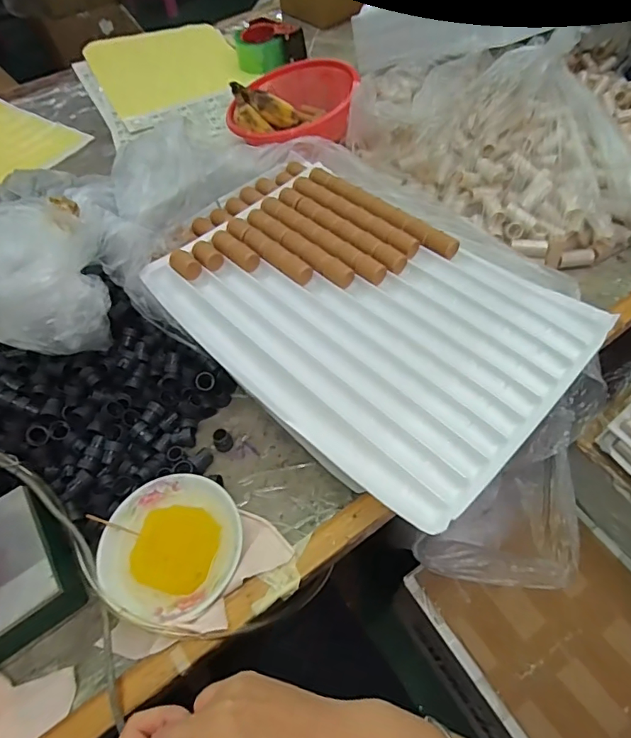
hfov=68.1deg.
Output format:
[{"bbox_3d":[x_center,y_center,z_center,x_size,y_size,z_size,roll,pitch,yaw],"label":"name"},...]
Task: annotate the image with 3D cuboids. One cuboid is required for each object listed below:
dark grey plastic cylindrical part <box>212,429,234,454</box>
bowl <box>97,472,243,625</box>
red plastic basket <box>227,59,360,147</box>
[{"bbox_3d":[-0.103,0.080,0.518,0.020,0.024,0.018,-30,58,-15],"label":"dark grey plastic cylindrical part"},{"bbox_3d":[-0.137,0.170,0.451,0.132,0.035,0.127,-2,55,3],"label":"bowl"},{"bbox_3d":[-0.027,-0.449,0.821,0.221,0.095,0.233,11,57,12],"label":"red plastic basket"}]

